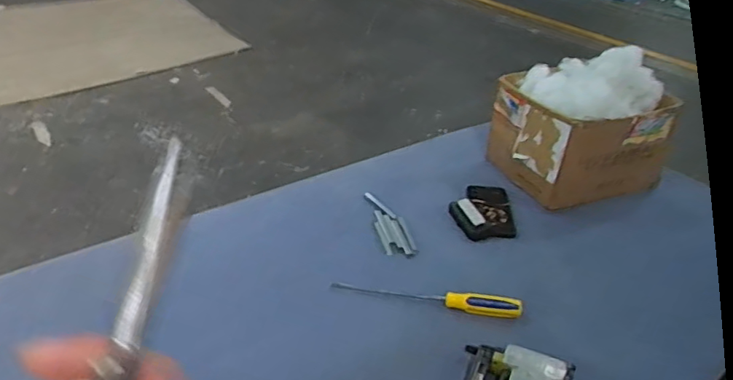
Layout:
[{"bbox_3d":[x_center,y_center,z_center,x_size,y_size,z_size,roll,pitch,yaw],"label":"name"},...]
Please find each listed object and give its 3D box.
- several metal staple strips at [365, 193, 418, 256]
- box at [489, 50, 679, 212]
[{"bbox_3d":[0.040,0.060,1.029,0.057,0.010,0.185,-4,34,-14],"label":"several metal staple strips"},{"bbox_3d":[0.419,-0.138,1.153,0.230,0.254,0.285,-10,35,-23],"label":"box"}]

